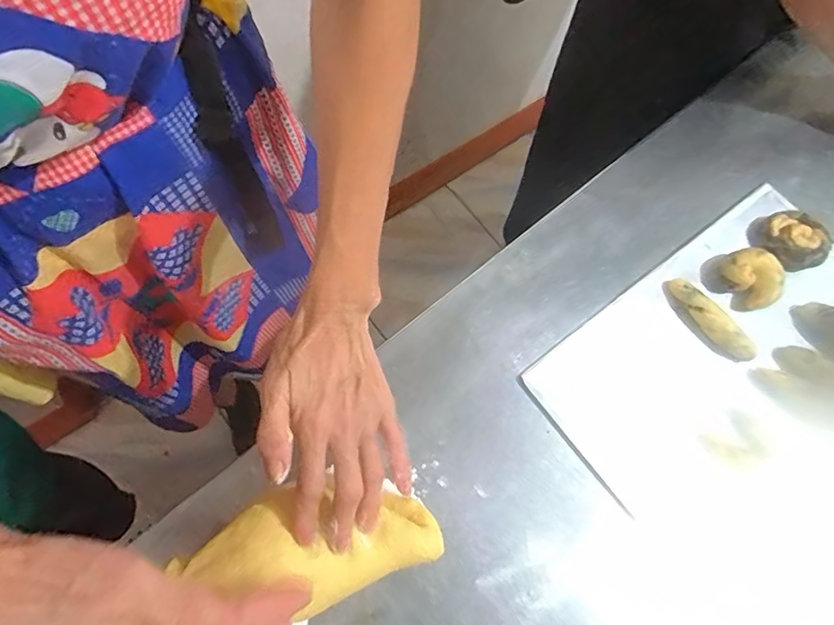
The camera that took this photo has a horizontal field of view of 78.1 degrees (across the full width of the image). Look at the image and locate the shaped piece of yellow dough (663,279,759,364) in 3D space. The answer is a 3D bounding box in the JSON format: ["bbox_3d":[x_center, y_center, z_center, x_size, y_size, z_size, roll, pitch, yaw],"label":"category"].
[{"bbox_3d":[0.267,0.006,0.472,0.024,0.019,0.094,-30,72,-14],"label":"shaped piece of yellow dough"}]

